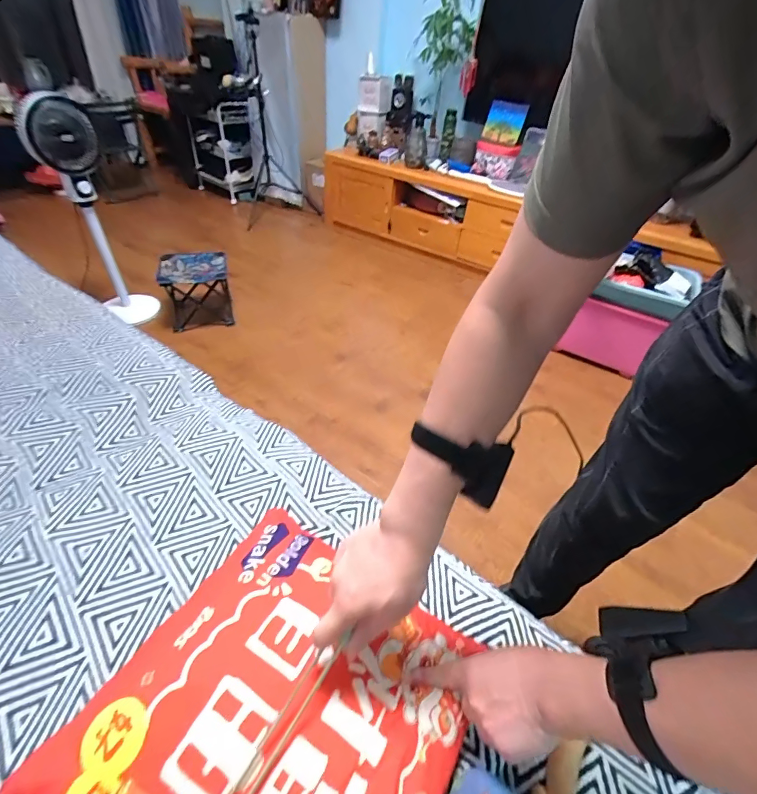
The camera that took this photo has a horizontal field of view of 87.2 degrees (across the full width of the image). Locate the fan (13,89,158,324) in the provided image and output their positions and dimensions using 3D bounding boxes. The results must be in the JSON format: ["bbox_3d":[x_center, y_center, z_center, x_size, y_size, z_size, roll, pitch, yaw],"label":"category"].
[{"bbox_3d":[-1.087,-0.675,1.526,0.213,0.810,0.347,-23,49,-28],"label":"fan"}]

